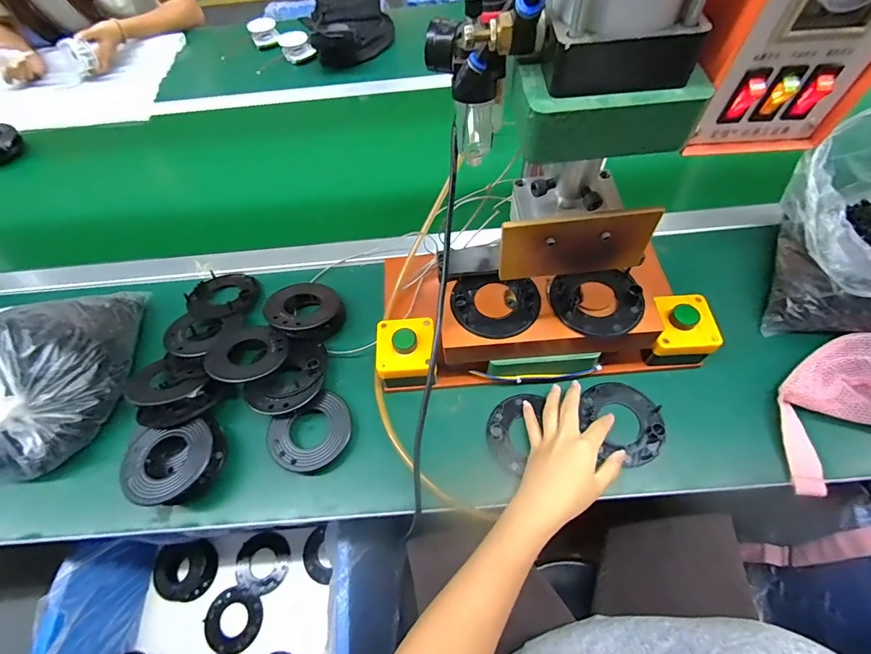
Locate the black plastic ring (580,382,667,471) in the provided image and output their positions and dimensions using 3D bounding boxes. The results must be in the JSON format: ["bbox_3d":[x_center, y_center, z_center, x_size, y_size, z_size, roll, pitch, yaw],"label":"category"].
[{"bbox_3d":[0.215,0.108,0.464,0.088,0.013,0.092,-5,59,0],"label":"black plastic ring"}]

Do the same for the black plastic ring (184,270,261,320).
[{"bbox_3d":[-0.301,-0.051,0.581,0.090,0.022,0.087,-1,59,2],"label":"black plastic ring"}]

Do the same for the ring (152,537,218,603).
[{"bbox_3d":[-0.442,0.429,0.717,0.096,0.012,0.096,3,67,-6],"label":"ring"}]

